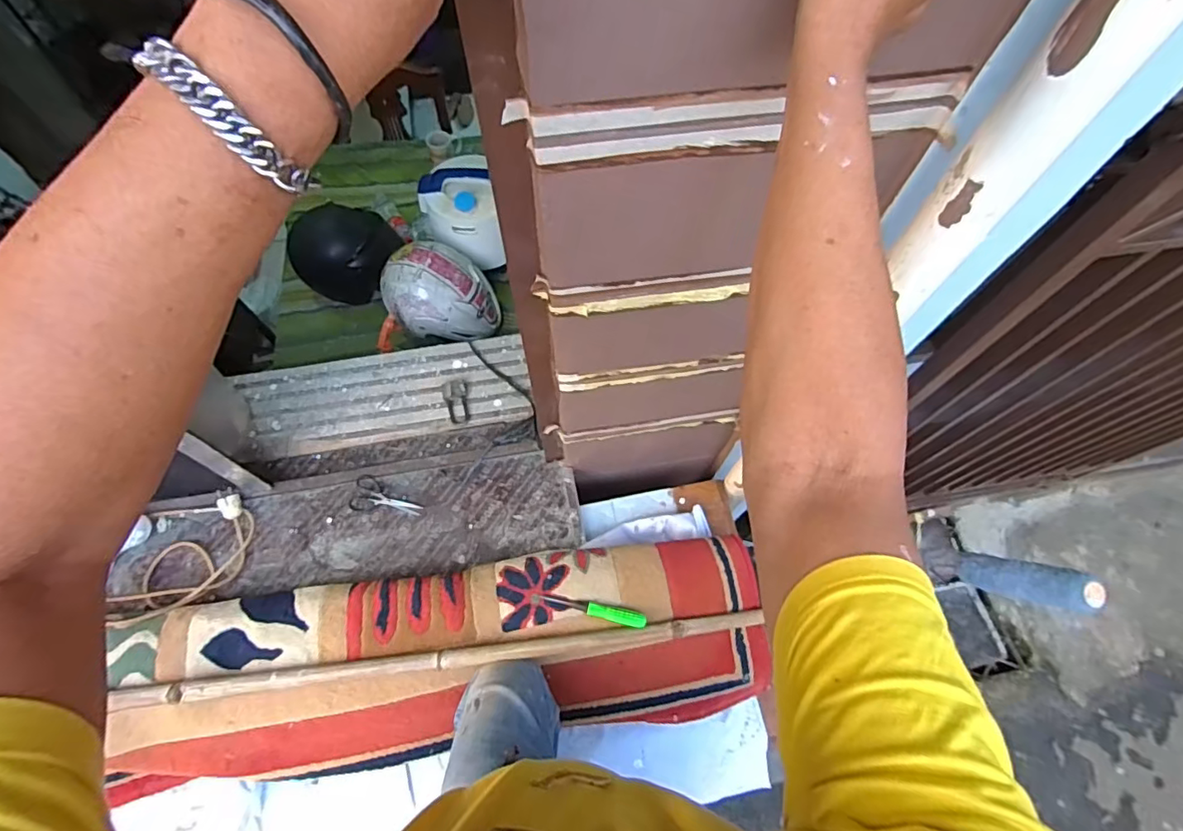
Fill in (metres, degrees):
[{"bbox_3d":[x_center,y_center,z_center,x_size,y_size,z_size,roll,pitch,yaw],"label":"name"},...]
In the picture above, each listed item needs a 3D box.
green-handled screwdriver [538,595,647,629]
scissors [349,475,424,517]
[{"bbox_3d":[0.003,0.318,0.882,0.175,0.017,0.025,12,66,5],"label":"green-handled screwdriver"},{"bbox_3d":[-0.402,0.157,1.062,0.138,0.007,0.073,5,66,2],"label":"scissors"}]

